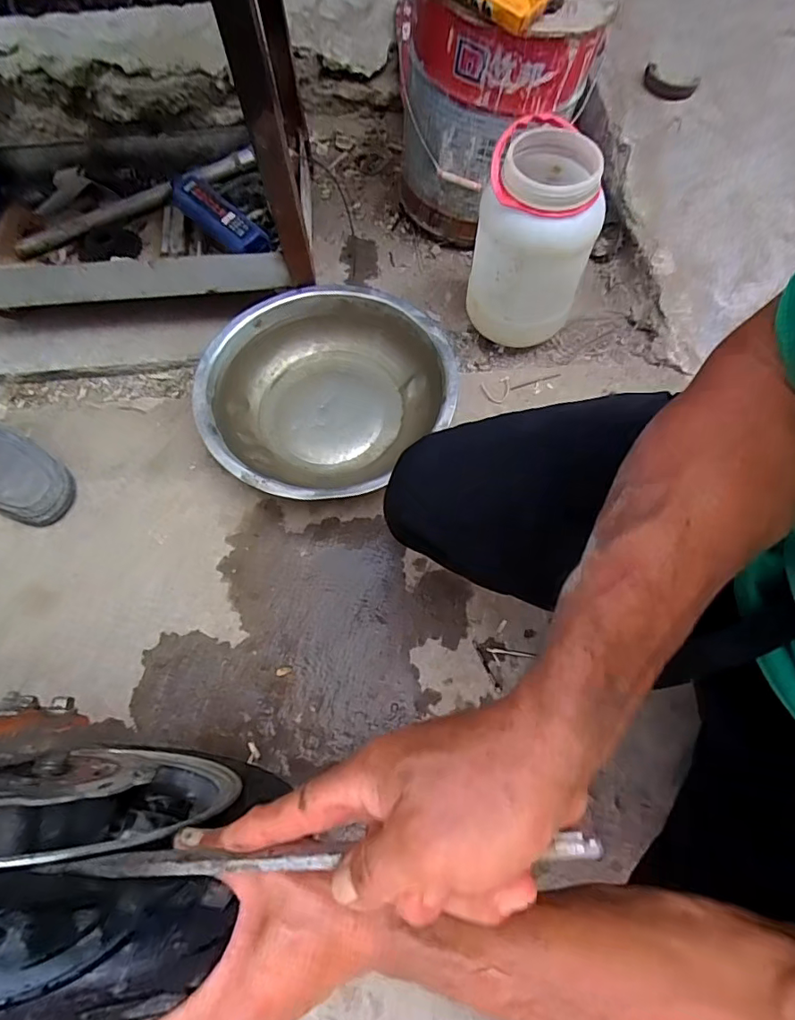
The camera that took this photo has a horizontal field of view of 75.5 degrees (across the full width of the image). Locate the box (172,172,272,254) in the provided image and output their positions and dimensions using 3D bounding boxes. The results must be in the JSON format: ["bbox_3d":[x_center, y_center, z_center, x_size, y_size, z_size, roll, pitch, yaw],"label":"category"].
[{"bbox_3d":[-0.288,-0.478,0.827,0.204,0.038,0.065,41,74,17],"label":"box"}]

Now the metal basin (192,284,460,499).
[{"bbox_3d":[-0.108,-0.174,0.785,0.349,0.105,0.356,-1,67,2],"label":"metal basin"}]

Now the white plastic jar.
[{"bbox_3d":[0.205,-0.399,0.791,0.158,0.292,0.158,11,68,7],"label":"white plastic jar"}]

